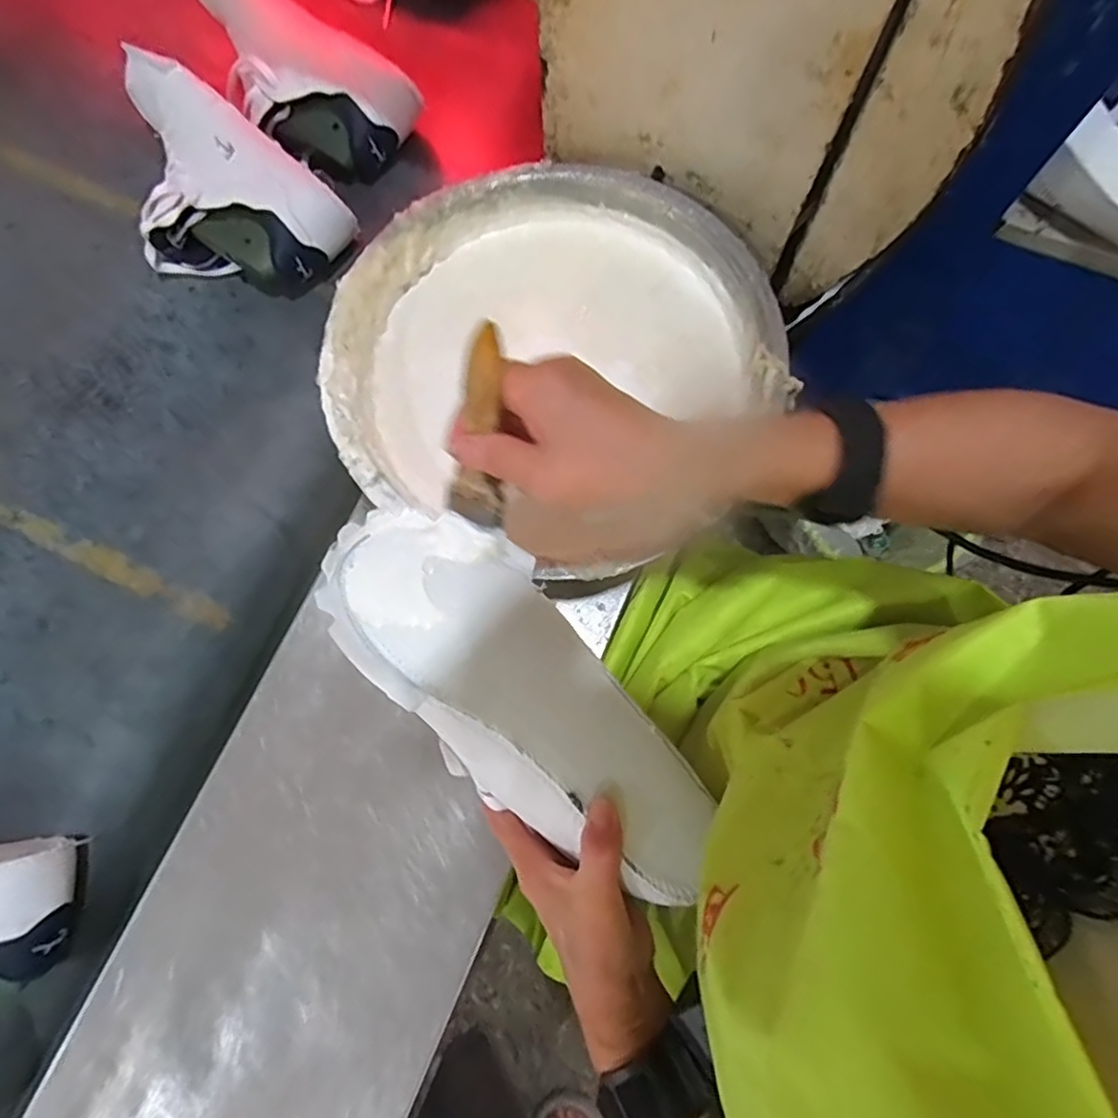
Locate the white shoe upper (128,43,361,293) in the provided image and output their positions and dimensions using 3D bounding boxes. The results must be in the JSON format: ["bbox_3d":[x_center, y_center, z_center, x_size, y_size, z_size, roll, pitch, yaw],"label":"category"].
[{"bbox_3d":[-0.338,-0.344,0.594,0.261,0.100,0.143,36,77,10],"label":"white shoe upper"}]

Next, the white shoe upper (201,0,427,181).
[{"bbox_3d":[-0.268,-0.485,0.609,0.265,0.075,0.116,41,78,-1],"label":"white shoe upper"}]

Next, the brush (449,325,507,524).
[{"bbox_3d":[-0.040,-0.064,0.319,0.028,0.111,0.009,16,42,5],"label":"brush"}]

